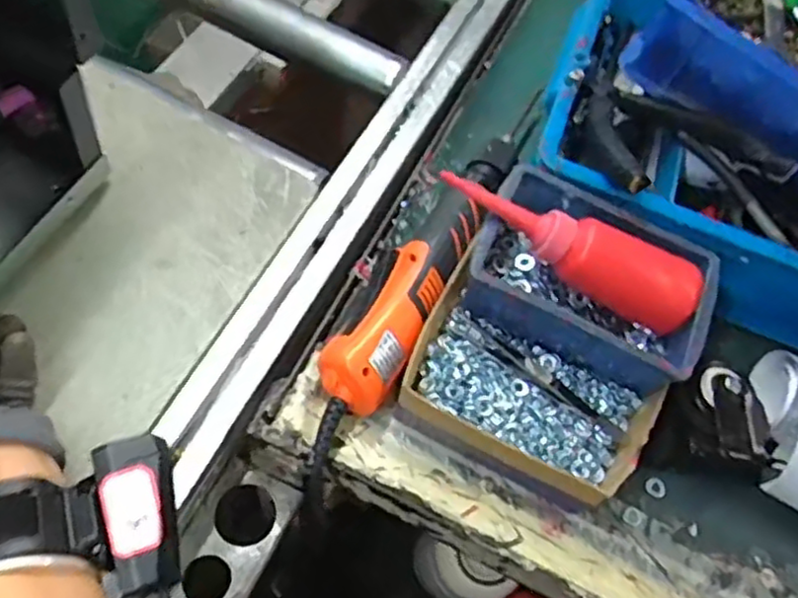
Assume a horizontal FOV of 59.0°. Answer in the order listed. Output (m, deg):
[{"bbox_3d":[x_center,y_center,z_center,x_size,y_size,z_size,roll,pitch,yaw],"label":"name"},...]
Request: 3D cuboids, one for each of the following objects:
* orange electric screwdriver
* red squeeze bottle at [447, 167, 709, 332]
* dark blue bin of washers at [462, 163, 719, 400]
[{"bbox_3d":[0.020,-0.027,0.470,0.045,0.045,0.238,29,60,5],"label":"orange electric screwdriver"},{"bbox_3d":[0.104,-0.035,0.426,0.166,0.032,0.040,27,61,-7],"label":"red squeeze bottle"},{"bbox_3d":[0.115,-0.011,0.441,0.142,0.060,0.096,26,60,3],"label":"dark blue bin of washers"}]

